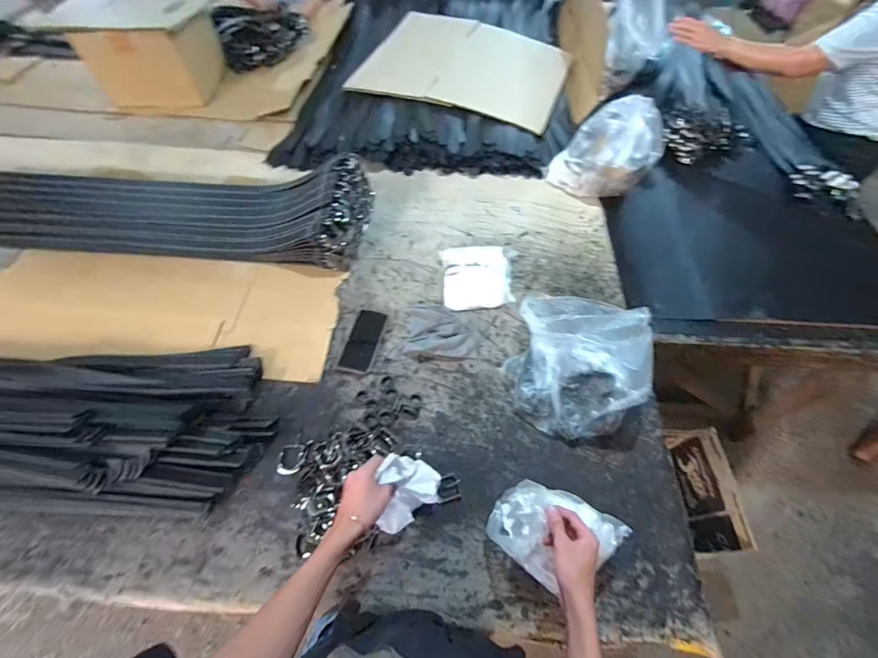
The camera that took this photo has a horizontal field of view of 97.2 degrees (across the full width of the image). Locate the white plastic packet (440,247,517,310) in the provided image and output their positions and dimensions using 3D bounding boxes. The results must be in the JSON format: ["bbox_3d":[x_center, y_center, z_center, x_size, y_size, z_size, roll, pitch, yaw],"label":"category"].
[{"bbox_3d":[0.102,-0.135,0.970,0.182,0.028,0.176,-3,61,-2],"label":"white plastic packet"}]

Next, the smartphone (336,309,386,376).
[{"bbox_3d":[-0.174,0.027,0.894,0.071,0.004,0.163,12,61,7],"label":"smartphone"}]

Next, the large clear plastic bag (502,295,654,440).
[{"bbox_3d":[0.287,0.055,0.809,0.251,0.124,0.313,15,62,9],"label":"large clear plastic bag"}]

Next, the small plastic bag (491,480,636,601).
[{"bbox_3d":[0.186,0.339,0.640,0.187,0.100,0.141,28,64,15],"label":"small plastic bag"}]

